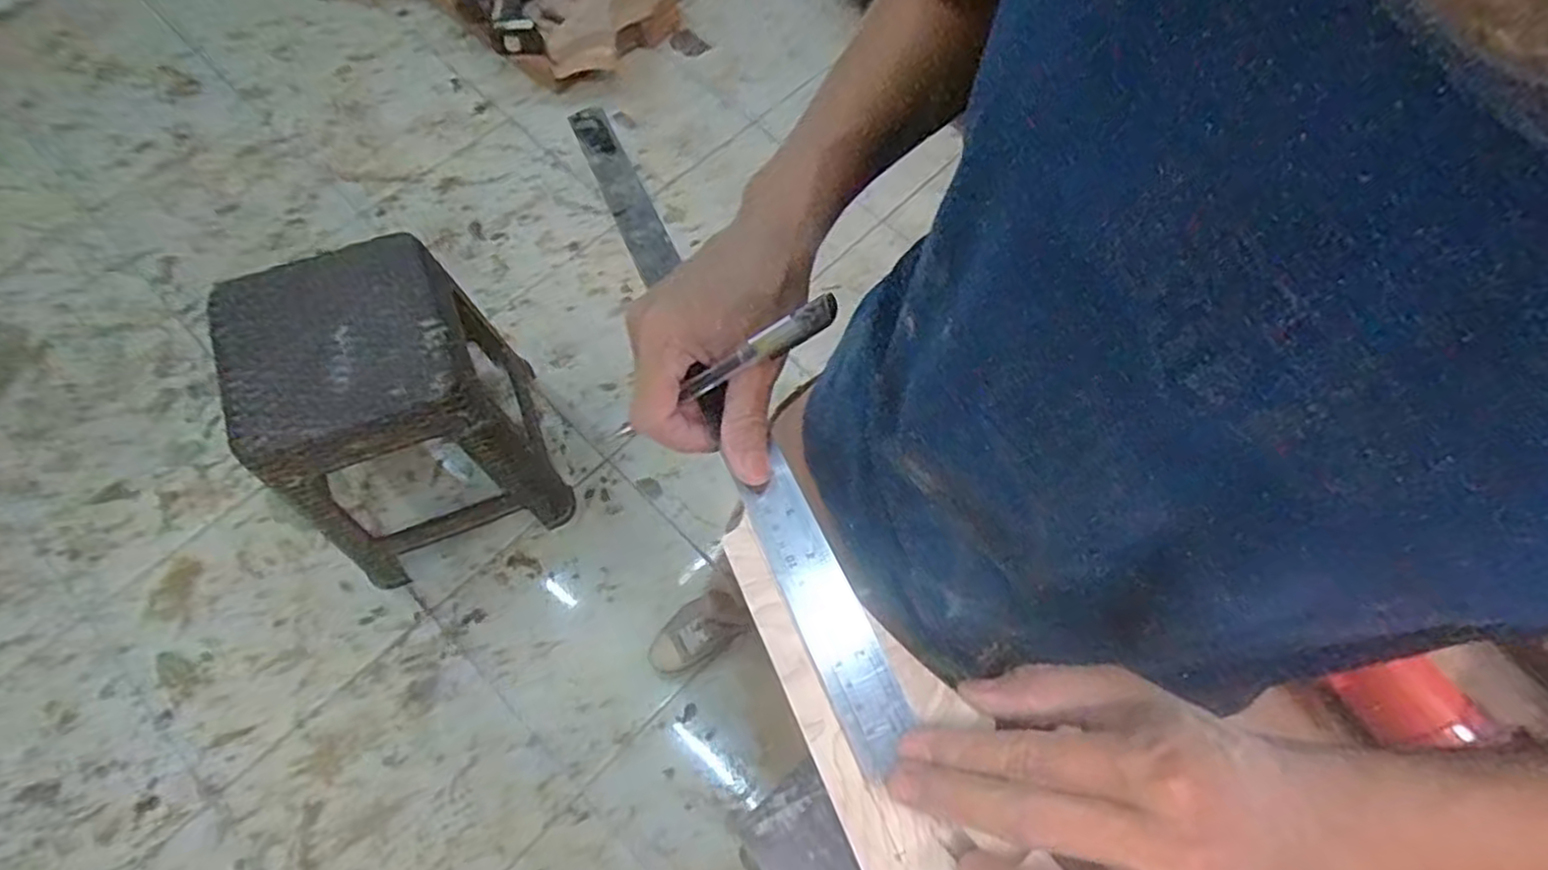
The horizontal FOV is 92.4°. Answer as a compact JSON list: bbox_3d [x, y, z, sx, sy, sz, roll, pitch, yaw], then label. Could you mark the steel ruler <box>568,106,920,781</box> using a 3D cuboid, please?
[{"bbox_3d":[-0.046,-0.055,0.434,0.030,0.009,0.495,-20,56,-11],"label":"steel ruler"}]

